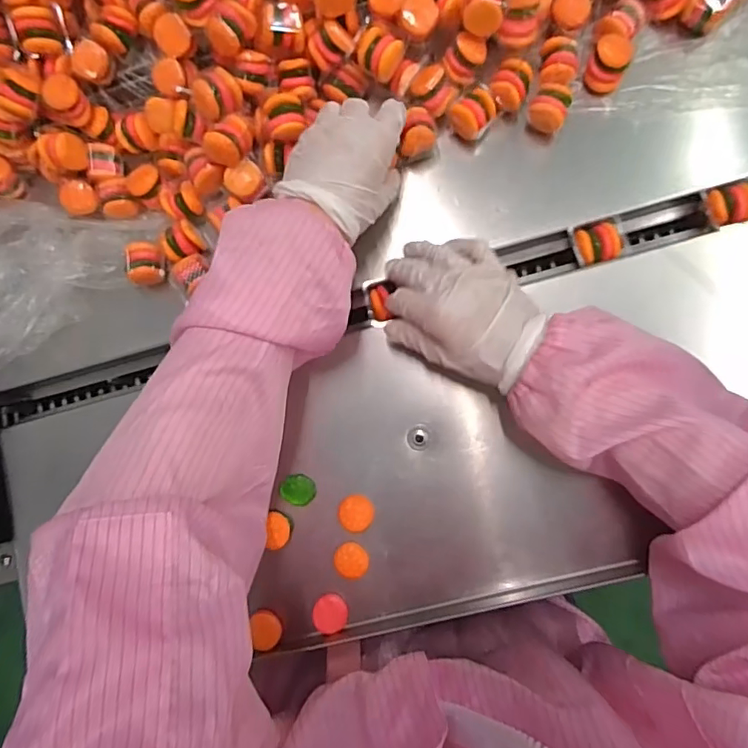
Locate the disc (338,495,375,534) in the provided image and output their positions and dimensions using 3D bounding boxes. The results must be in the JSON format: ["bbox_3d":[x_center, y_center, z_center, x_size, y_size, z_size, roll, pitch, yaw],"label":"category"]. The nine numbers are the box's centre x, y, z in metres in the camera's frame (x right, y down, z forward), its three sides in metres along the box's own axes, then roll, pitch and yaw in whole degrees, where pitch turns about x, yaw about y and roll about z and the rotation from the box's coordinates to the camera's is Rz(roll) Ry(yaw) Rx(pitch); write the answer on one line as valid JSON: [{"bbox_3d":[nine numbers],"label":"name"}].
[{"bbox_3d":[-0.014,0.112,0.423,0.027,0.016,0.028,-1,85,6],"label":"disc"}]

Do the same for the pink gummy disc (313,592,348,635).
[{"bbox_3d":[-0.035,0.190,0.416,0.027,0.007,0.030,6,86,7],"label":"pink gummy disc"}]

